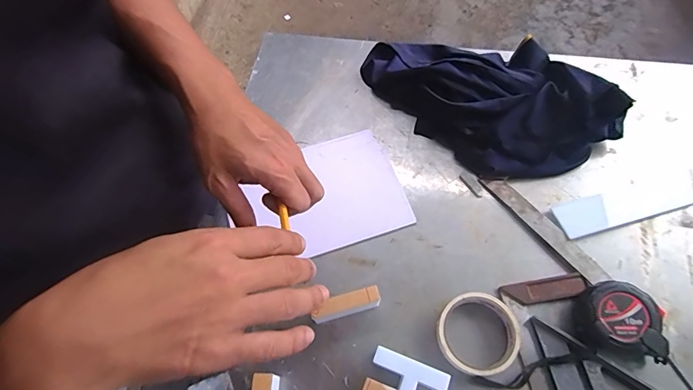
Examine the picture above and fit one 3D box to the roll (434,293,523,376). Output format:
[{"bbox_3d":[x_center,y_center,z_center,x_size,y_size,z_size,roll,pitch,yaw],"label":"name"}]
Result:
[{"bbox_3d":[0.152,0.161,0.467,0.087,0.027,0.089,-1,63,3],"label":"roll"}]

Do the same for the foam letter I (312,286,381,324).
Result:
[{"bbox_3d":[-0.002,0.130,0.476,0.081,0.048,0.020,-11,63,-2],"label":"foam letter I"}]

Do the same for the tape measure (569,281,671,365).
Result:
[{"bbox_3d":[0.309,0.144,0.457,0.083,0.039,0.078,3,64,5],"label":"tape measure"}]

